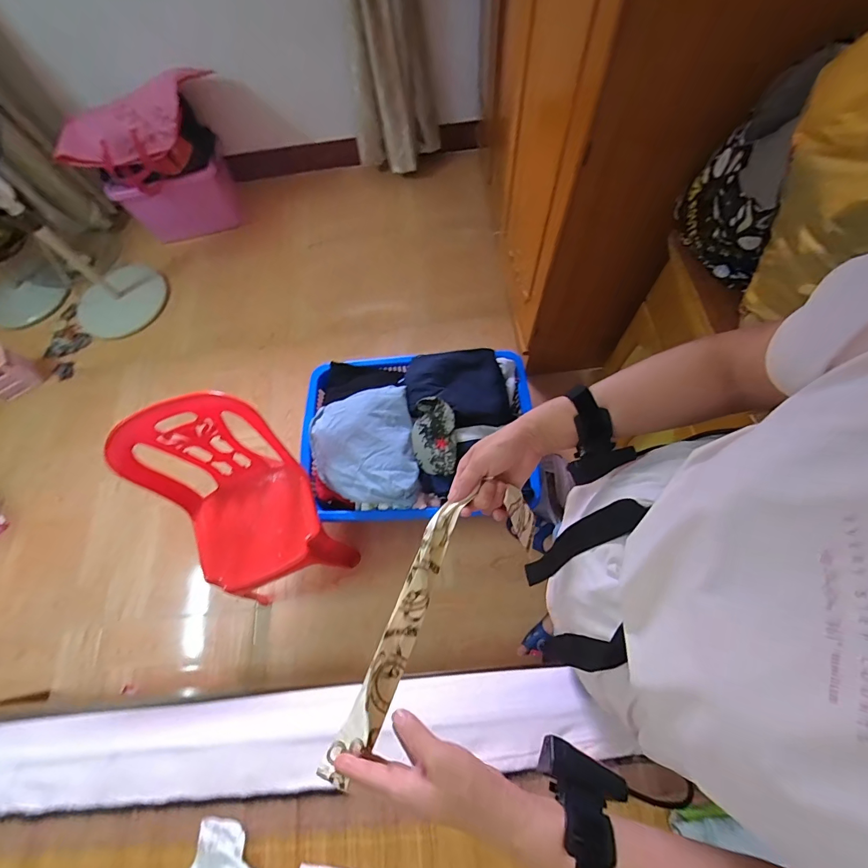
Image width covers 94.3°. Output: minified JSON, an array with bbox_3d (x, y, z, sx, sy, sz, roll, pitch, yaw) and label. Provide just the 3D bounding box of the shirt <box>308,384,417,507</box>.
[{"bbox_3d":[-0.201,0.041,1.128,0.287,0.133,0.311,-9,68,0],"label":"shirt"}]

